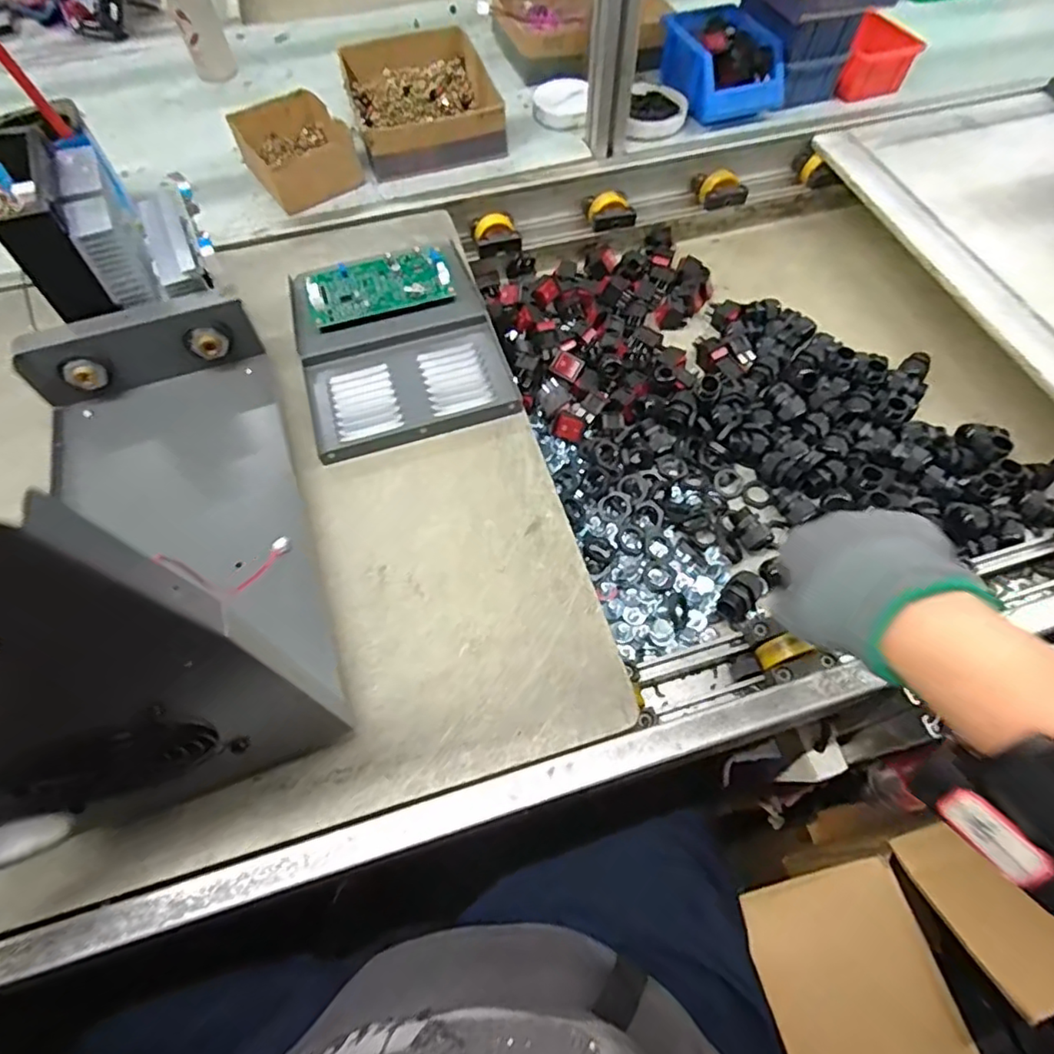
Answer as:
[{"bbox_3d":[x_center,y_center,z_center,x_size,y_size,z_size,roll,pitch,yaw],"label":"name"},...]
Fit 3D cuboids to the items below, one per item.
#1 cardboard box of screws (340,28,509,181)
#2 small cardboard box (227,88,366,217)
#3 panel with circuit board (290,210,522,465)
[{"bbox_3d":[-0.132,-0.525,0.724,0.163,0.056,0.234,-17,62,-8],"label":"cardboard box of screws"},{"bbox_3d":[-0.265,-0.436,0.684,0.115,0.051,0.141,-29,64,-14],"label":"small cardboard box"},{"bbox_3d":[-0.119,-0.175,0.544,0.180,0.046,0.207,-15,61,-7],"label":"panel with circuit board"}]

